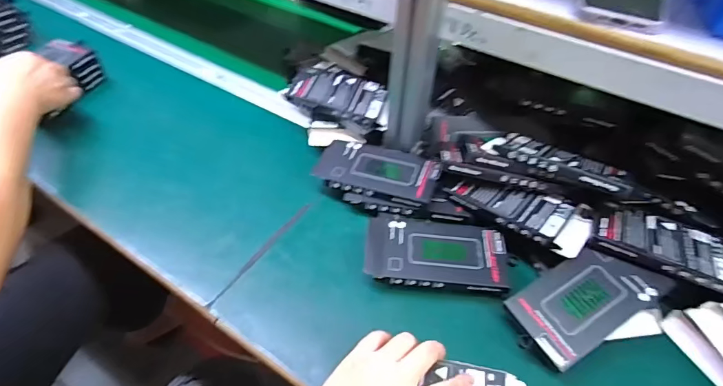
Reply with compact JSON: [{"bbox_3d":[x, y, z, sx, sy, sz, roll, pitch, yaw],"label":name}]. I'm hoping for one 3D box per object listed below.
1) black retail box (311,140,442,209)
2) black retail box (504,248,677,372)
[{"bbox_3d":[0.021,-0.030,0.539,0.151,0.020,0.084,16,47,12],"label":"black retail box"},{"bbox_3d":[0.226,0.104,0.420,0.151,0.013,0.077,-27,58,-12],"label":"black retail box"}]

